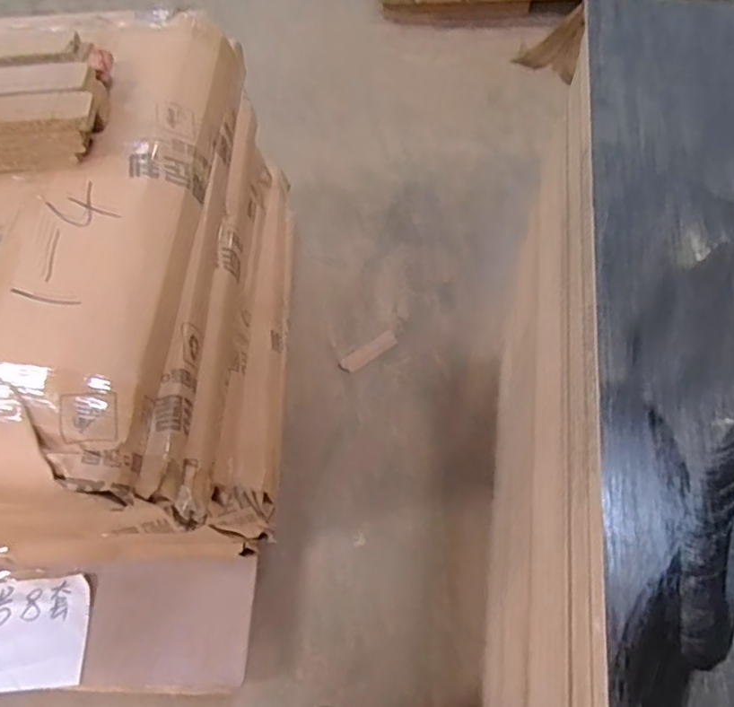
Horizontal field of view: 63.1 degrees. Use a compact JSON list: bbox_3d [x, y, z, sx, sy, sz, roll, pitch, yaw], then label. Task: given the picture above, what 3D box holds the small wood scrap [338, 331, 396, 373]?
[{"bbox_3d":[0.005,-0.004,1.701,0.185,0.018,0.049,-36,64,-18],"label":"small wood scrap"}]

